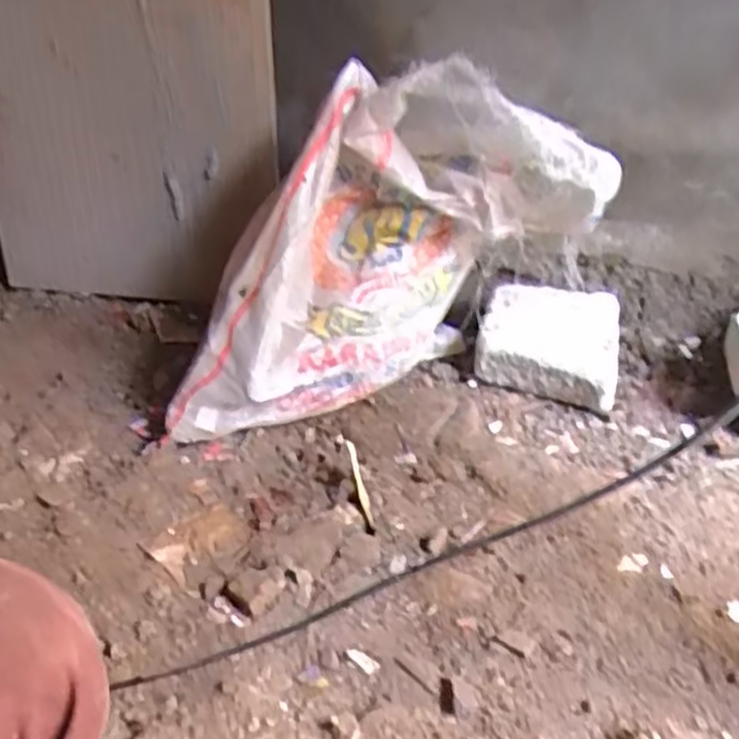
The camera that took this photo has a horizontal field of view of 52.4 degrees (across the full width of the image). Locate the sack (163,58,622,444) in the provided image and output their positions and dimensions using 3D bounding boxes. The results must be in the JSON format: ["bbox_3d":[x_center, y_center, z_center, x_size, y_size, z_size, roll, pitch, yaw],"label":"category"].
[{"bbox_3d":[0.009,-0.168,1.075,0.593,0.423,0.235,-11,33,-11],"label":"sack"}]

